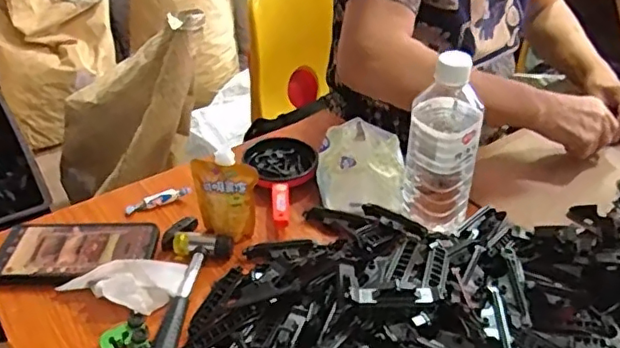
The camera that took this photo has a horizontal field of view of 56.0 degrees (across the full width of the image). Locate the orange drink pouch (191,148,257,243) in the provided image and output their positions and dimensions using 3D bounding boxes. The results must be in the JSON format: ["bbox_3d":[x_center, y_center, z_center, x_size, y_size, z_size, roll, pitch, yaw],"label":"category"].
[{"bbox_3d":[-0.090,0.025,0.628,0.062,0.108,0.040,-8,35,-10],"label":"orange drink pouch"}]

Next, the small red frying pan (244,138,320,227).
[{"bbox_3d":[-0.031,0.008,0.698,0.085,0.028,0.158,-4,36,-7],"label":"small red frying pan"}]

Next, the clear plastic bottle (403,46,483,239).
[{"bbox_3d":[0.135,-0.025,0.595,0.070,0.192,0.067,10,36,14],"label":"clear plastic bottle"}]

